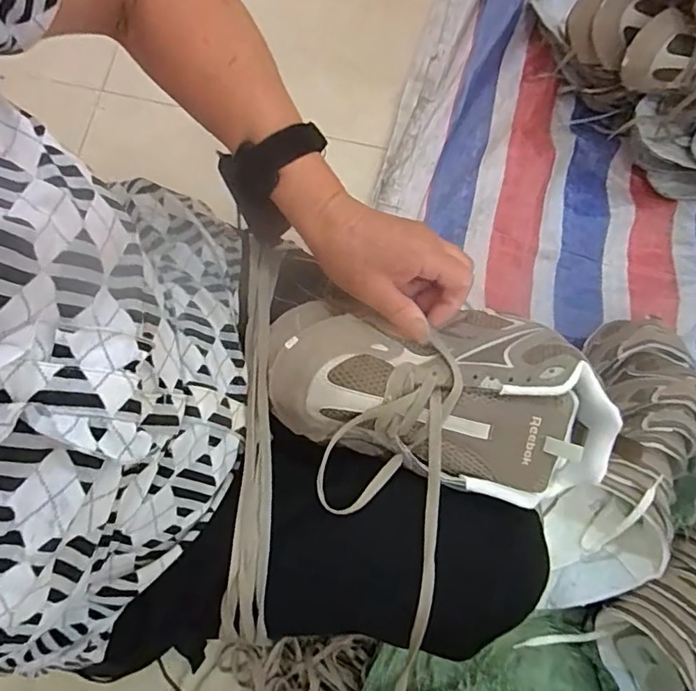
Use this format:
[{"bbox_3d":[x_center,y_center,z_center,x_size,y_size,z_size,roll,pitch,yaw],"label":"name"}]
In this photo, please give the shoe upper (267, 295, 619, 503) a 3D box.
[{"bbox_3d":[0.068,0.033,0.385,0.247,0.070,0.126,12,77,3],"label":"shoe upper"}]

